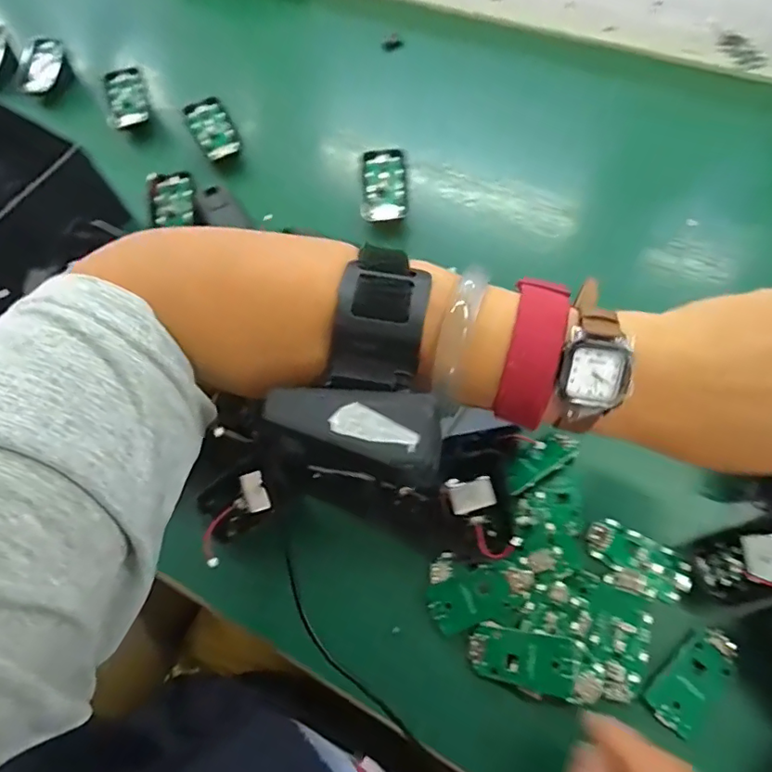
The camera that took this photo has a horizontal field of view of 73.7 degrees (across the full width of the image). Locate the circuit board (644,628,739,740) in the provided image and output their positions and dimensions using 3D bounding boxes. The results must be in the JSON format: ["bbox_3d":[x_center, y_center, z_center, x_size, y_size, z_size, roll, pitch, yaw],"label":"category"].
[{"bbox_3d":[0.186,0.176,0.308,0.063,0.011,0.029,-41,68,-16],"label":"circuit board"}]

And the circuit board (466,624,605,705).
[{"bbox_3d":[0.090,0.166,0.311,0.075,0.010,0.032,12,65,10],"label":"circuit board"}]

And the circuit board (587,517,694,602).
[{"bbox_3d":[0.166,0.116,0.339,0.064,0.012,0.039,21,66,14],"label":"circuit board"}]

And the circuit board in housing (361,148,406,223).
[{"bbox_3d":[-0.001,-0.188,0.481,0.040,0.008,0.073,1,76,0],"label":"circuit board in housing"}]

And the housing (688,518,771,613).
[{"bbox_3d":[0.228,0.109,0.315,0.067,0.022,0.043,-26,46,15],"label":"housing"}]

